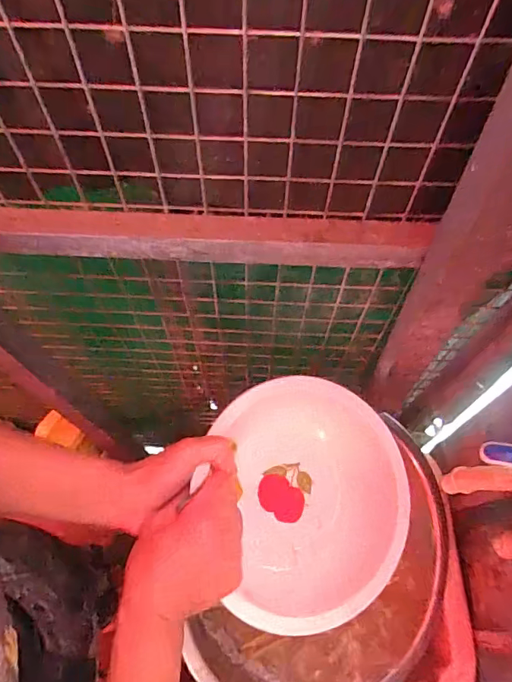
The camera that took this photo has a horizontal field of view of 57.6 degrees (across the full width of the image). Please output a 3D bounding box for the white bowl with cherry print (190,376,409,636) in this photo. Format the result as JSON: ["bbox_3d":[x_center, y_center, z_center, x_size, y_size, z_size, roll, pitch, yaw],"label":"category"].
[{"bbox_3d":[0.045,0.146,0.442,0.211,0.079,0.211,5,73,-16],"label":"white bowl with cherry print"}]

